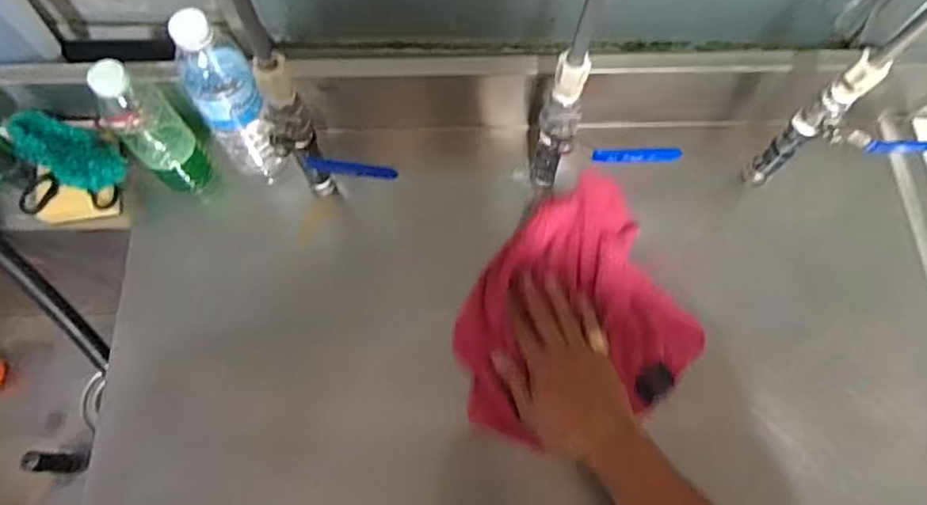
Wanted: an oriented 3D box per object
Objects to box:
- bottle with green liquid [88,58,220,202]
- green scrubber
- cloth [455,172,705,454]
[{"bbox_3d":[-0.316,-0.121,0.612,0.058,0.183,0.055,-42,75,-15],"label":"bottle with green liquid"},{"bbox_3d":[-0.413,-0.105,0.632,0.107,0.035,0.059,29,87,-3],"label":"green scrubber"},{"bbox_3d":[0.100,0.058,0.609,0.235,0.023,0.230,-21,71,-9],"label":"cloth"}]

